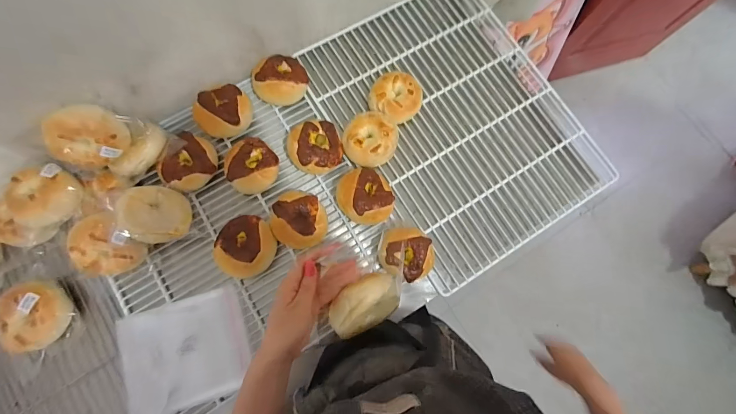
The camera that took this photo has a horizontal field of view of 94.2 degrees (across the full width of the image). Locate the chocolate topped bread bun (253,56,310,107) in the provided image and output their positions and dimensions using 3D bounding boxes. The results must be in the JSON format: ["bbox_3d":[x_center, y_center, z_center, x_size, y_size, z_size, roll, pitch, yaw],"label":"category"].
[{"bbox_3d":[-0.186,-0.266,0.722,0.101,0.060,0.105,43,79,6],"label":"chocolate topped bread bun"}]

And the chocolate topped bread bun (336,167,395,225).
[{"bbox_3d":[-0.002,-0.021,0.678,0.107,0.054,0.109,1,77,-3],"label":"chocolate topped bread bun"}]

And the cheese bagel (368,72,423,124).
[{"bbox_3d":[0.057,-0.231,0.738,0.106,0.067,0.097,1,77,-3],"label":"cheese bagel"}]

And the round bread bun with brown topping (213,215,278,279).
[{"bbox_3d":[-0.228,0.073,0.638,0.105,0.043,0.115,1,77,-3],"label":"round bread bun with brown topping"}]

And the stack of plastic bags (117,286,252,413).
[{"bbox_3d":[-0.320,0.258,0.610,0.196,0.013,0.178,-13,82,-17],"label":"stack of plastic bags"}]

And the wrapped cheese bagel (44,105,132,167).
[{"bbox_3d":[-0.480,-0.119,0.575,0.118,0.108,0.048,-25,49,-6],"label":"wrapped cheese bagel"}]

